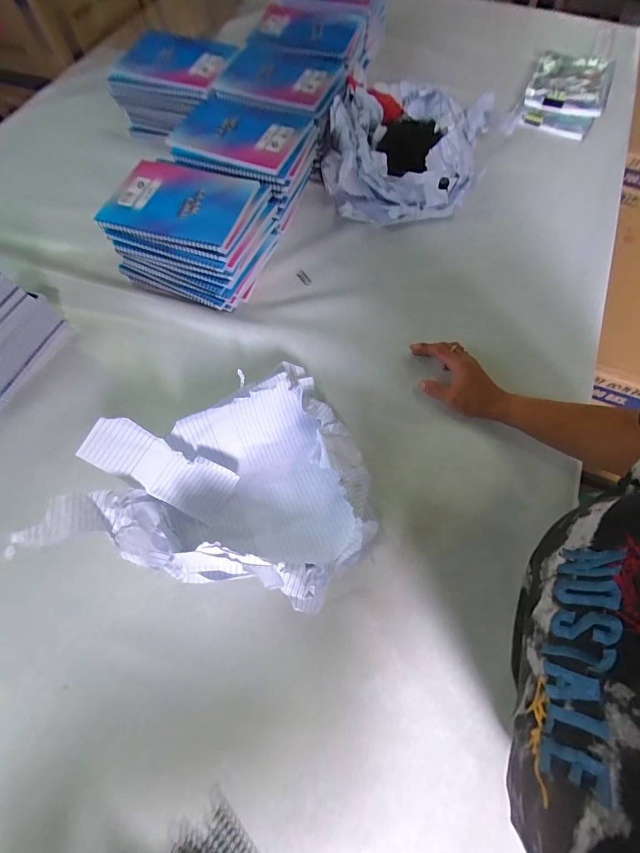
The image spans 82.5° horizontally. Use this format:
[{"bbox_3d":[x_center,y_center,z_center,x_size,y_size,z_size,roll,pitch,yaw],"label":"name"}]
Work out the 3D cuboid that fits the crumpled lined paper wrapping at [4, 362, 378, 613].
[{"bbox_3d":[-0.108,0.055,0.429,0.312,0.109,0.261,-3,67,-1],"label":"crumpled lined paper wrapping"}]

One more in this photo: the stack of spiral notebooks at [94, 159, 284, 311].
[{"bbox_3d":[-0.195,-0.301,0.576,0.211,0.111,0.183,20,68,7],"label":"stack of spiral notebooks"}]

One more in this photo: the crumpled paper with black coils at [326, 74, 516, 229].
[{"bbox_3d":[0.142,-0.492,0.657,0.282,0.106,0.265,34,71,14],"label":"crumpled paper with black coils"}]

